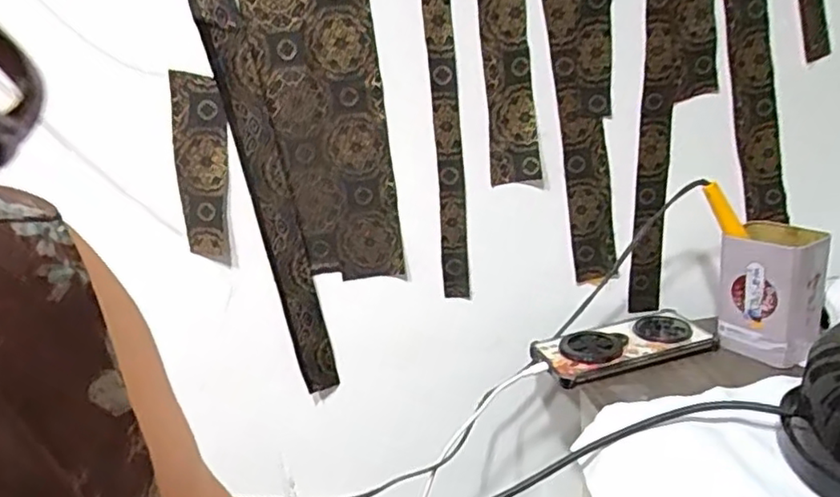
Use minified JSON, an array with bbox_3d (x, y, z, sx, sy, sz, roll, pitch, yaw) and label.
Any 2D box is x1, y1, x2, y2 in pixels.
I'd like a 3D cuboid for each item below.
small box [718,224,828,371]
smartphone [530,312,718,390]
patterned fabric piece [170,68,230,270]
[{"bbox_3d":[0.323,0.040,0.571,0.066,0.109,0.074,-19,21,-30],"label":"small box"},{"bbox_3d":[0.197,0.094,0.607,0.164,0.017,0.072,-12,18,-12],"label":"smartphone"},{"bbox_3d":[-0.204,-0.071,0.583,0.048,0.172,0.005,2,16,-1],"label":"patterned fabric piece"}]

